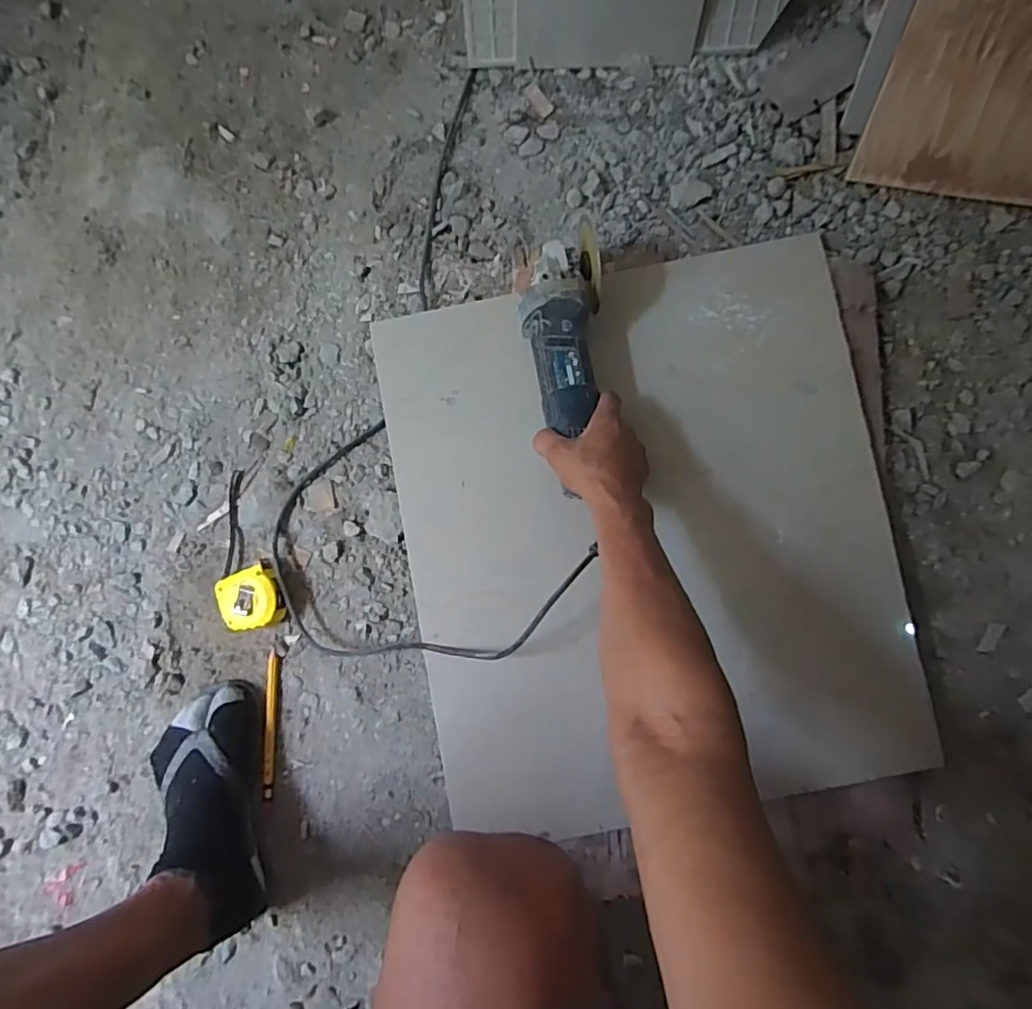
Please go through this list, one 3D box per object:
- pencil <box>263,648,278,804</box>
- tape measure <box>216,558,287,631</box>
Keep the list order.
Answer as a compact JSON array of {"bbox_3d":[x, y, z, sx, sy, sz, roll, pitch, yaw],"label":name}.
[{"bbox_3d":[-0.273,0.245,0.663,0.012,0.005,0.159,-2,82,0],"label":"pencil"},{"bbox_3d":[-0.294,0.105,0.669,0.070,0.036,0.068,-28,83,-4],"label":"tape measure"}]

